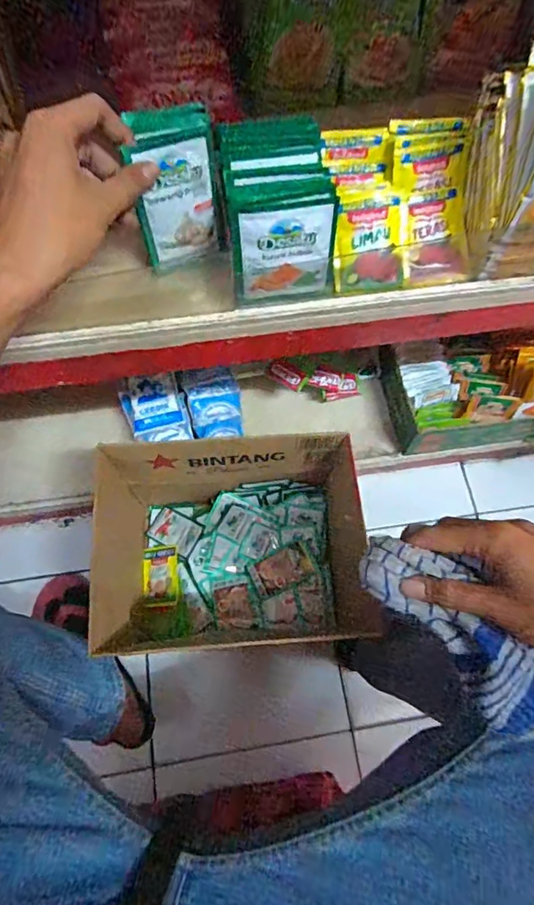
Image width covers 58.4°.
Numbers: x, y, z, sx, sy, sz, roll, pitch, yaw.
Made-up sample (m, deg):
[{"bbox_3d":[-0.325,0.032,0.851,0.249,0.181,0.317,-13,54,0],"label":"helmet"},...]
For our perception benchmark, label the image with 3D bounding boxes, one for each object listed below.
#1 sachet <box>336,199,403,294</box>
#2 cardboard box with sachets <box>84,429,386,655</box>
[{"bbox_3d":[0.088,-0.177,0.408,0.060,0.008,0.072,-7,108,-4],"label":"sachet"},{"bbox_3d":[-0.038,0.143,0.699,0.347,0.257,0.240,-2,68,-3],"label":"cardboard box with sachets"}]

